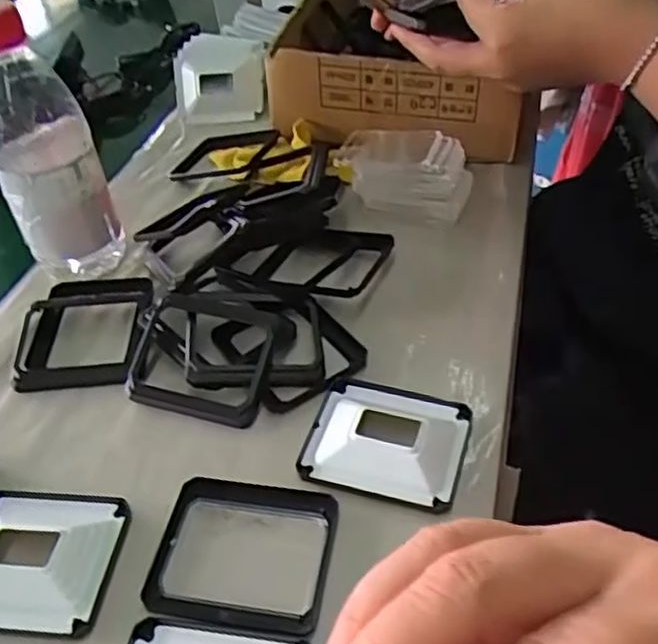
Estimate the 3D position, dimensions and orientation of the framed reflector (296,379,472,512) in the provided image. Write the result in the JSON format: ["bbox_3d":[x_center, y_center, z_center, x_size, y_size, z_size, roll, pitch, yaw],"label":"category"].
[{"bbox_3d":[0.029,0.058,0.360,0.079,0.015,0.067,10,46,14],"label":"framed reflector"}]

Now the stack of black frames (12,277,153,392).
[{"bbox_3d":[-0.153,0.005,0.436,0.077,0.013,0.086,-4,44,1],"label":"stack of black frames"}]

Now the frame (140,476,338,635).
[{"bbox_3d":[-0.041,0.106,0.324,0.081,0.006,0.067,5,45,10],"label":"frame"}]

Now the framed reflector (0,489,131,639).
[{"bbox_3d":[-0.142,0.107,0.325,0.080,0.012,0.068,2,44,7],"label":"framed reflector"}]

